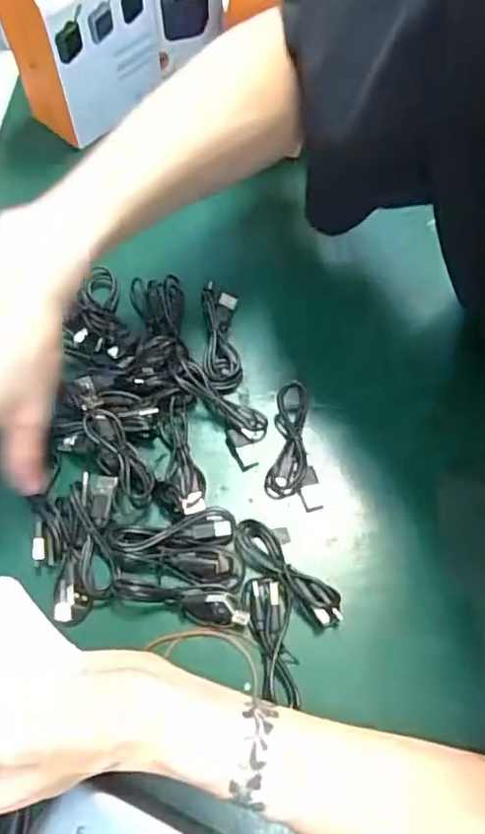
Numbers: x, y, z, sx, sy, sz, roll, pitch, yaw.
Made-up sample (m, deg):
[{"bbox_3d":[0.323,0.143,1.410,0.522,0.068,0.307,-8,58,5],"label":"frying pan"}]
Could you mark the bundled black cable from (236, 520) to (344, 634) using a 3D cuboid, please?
[{"bbox_3d":[0.026,0.091,0.373,0.023,0.013,0.078,-41,70,-17],"label":"bundled black cable"}]

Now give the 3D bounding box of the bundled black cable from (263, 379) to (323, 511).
[{"bbox_3d":[0.030,0.014,0.414,0.032,0.012,0.095,-3,64,-1],"label":"bundled black cable"}]

